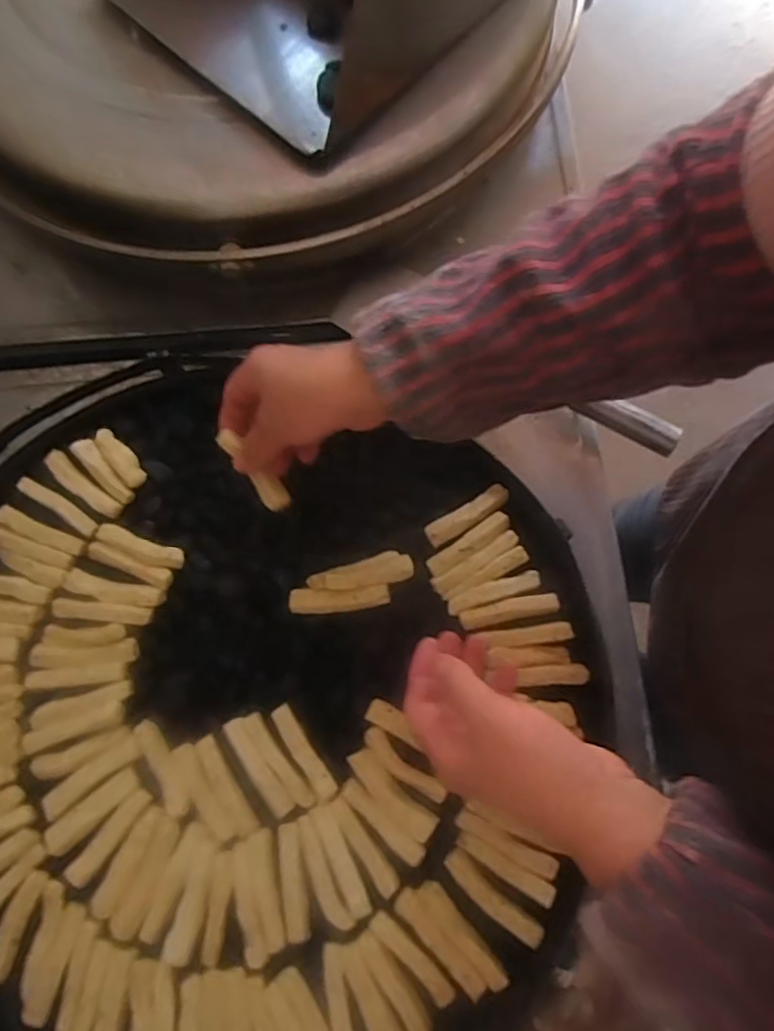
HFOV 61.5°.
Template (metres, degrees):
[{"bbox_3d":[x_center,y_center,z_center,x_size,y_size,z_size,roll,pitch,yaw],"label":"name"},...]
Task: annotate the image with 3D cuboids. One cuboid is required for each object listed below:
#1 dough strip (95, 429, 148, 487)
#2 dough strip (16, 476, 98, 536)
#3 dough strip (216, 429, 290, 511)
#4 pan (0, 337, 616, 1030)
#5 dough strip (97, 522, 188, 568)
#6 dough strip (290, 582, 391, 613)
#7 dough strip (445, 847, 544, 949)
[{"bbox_3d":[-0.217,-0.047,0.535,0.018,0.011,0.057,-36,81,-6],"label":"dough strip"},{"bbox_3d":[-0.261,-0.008,0.516,0.071,0.008,0.014,33,81,6],"label":"dough strip"},{"bbox_3d":[-0.098,-0.033,0.469,0.016,0.009,0.072,-42,86,-7],"label":"dough strip"},{"bbox_3d":[-0.126,0.152,0.479,0.521,0.030,0.506,0,79,0],"label":"pan"},{"bbox_3d":[-0.195,0.025,0.510,0.072,0.018,0.020,19,80,4],"label":"dough strip"},{"bbox_3d":[-0.036,0.064,0.498,0.075,0.024,0.018,-3,79,0],"label":"dough strip"},{"bbox_3d":[0.072,0.261,0.441,0.075,0.009,0.019,42,82,8],"label":"dough strip"}]

